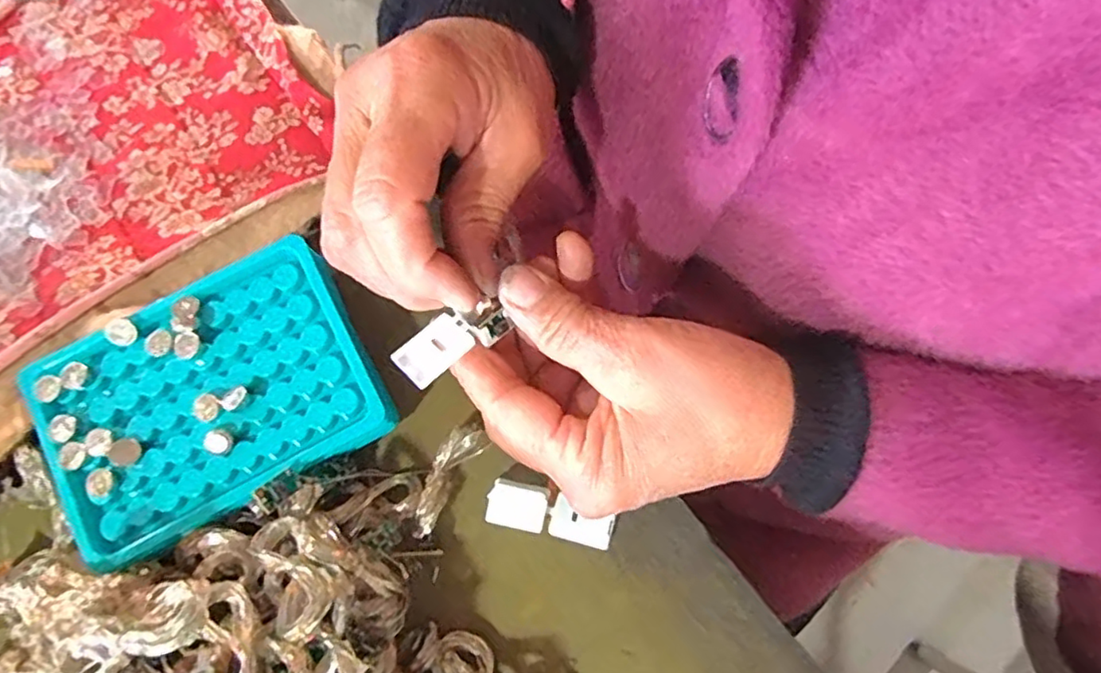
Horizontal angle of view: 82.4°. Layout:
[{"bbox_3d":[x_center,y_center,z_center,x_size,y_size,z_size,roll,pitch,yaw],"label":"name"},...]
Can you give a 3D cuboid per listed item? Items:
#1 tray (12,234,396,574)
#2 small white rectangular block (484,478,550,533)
[{"bbox_3d":[-0.147,0.028,0.274,0.134,0.028,0.096,-29,78,-5],"label":"tray"},{"bbox_3d":[-0.014,0.074,0.277,0.025,0.011,0.019,12,77,5],"label":"small white rectangular block"}]

